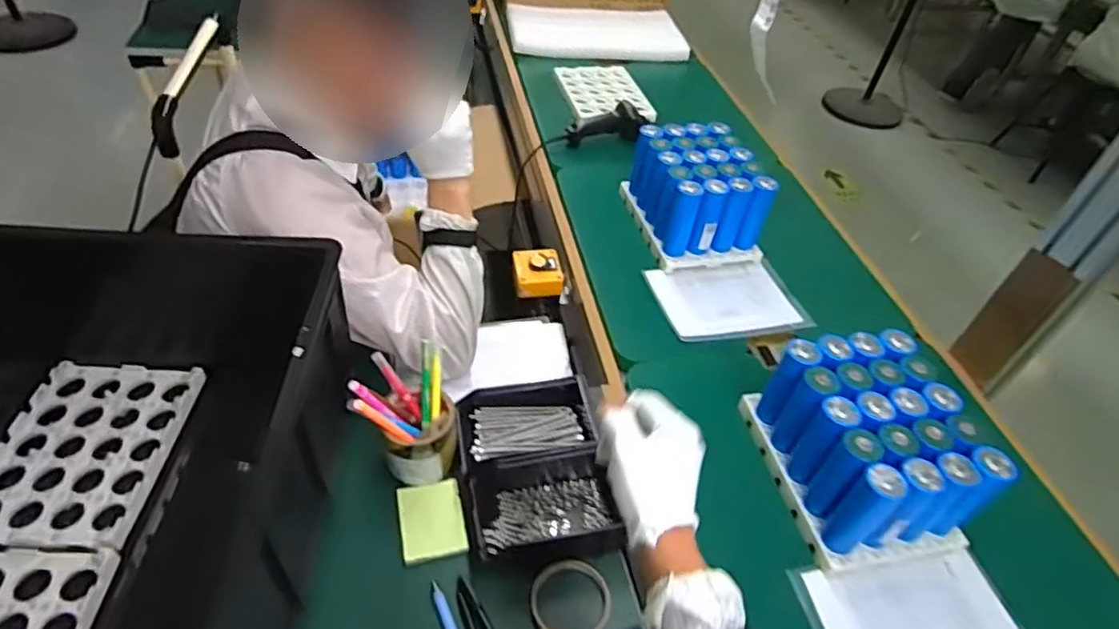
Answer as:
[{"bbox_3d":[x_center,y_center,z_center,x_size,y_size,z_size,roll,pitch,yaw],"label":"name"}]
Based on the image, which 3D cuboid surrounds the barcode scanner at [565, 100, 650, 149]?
[{"bbox_3d":[0.091,-0.394,1.294,0.177,0.083,0.060,-13,49,-19],"label":"barcode scanner"}]

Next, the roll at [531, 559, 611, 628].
[{"bbox_3d":[0.012,0.311,0.676,0.085,0.018,0.084,4,46,-4],"label":"roll"}]

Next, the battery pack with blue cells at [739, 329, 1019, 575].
[{"bbox_3d":[0.356,0.156,0.729,0.169,0.154,0.228,-6,47,-13],"label":"battery pack with blue cells"}]

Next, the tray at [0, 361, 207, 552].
[{"bbox_3d":[-0.554,0.157,0.733,0.184,0.022,0.237,4,46,-3],"label":"tray"}]

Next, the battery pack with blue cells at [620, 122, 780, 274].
[{"bbox_3d":[0.232,-0.200,1.070,0.169,0.156,0.221,-7,47,-14],"label":"battery pack with blue cells"}]

